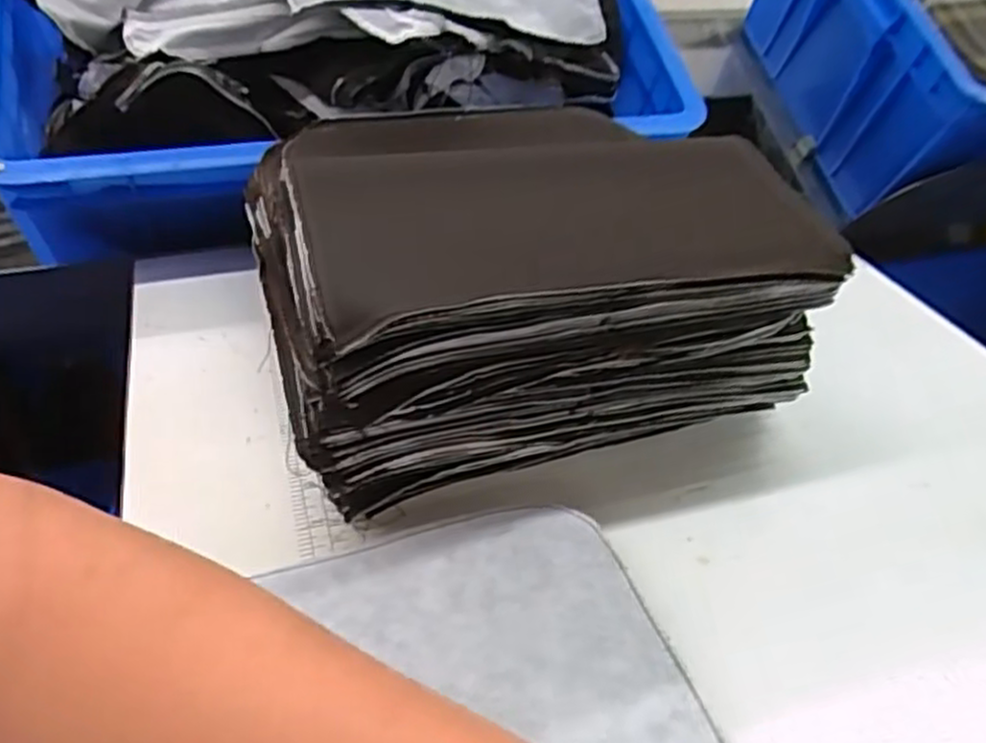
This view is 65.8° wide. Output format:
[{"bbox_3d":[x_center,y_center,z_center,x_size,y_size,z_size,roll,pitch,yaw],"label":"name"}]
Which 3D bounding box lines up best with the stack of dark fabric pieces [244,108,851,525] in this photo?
[{"bbox_3d":[0.023,-0.035,0.397,0.251,0.121,0.137,-10,40,-15],"label":"stack of dark fabric pieces"}]

